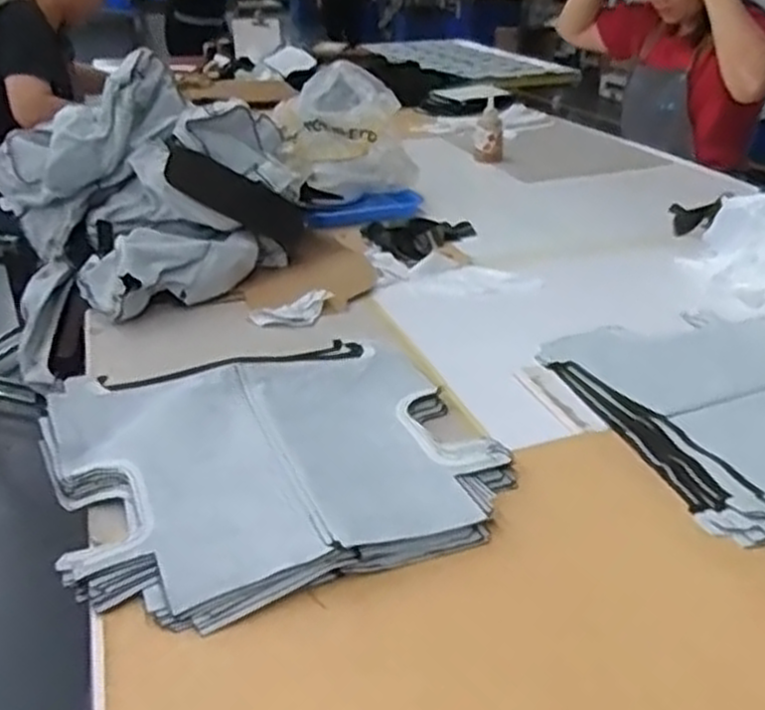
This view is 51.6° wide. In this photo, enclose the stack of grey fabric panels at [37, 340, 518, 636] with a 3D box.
[{"bbox_3d":[-0.094,0.088,0.707,0.372,0.039,0.312,-13,30,-22],"label":"stack of grey fabric panels"}]

